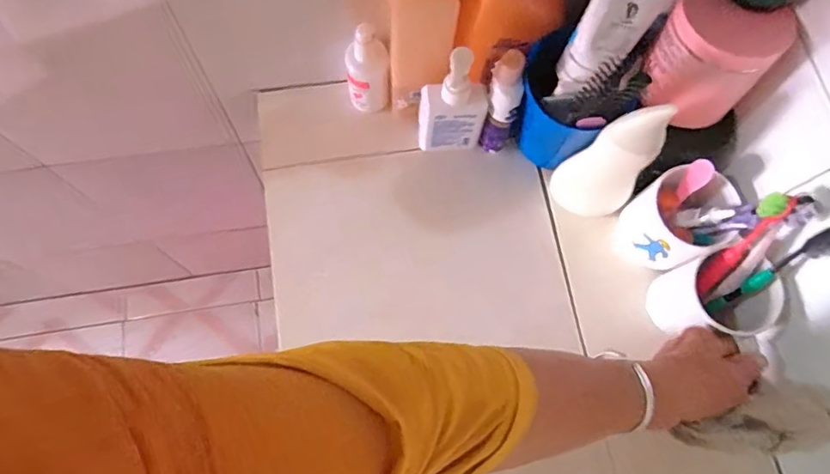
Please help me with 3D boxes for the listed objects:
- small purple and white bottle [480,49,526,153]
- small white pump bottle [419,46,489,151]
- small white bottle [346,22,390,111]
[{"bbox_3d":[0.085,-0.129,0.534,0.028,0.132,0.030,8,71,0],"label":"small purple and white bottle"},{"bbox_3d":[0.037,-0.129,0.537,0.065,0.141,0.033,-3,72,-4],"label":"small white pump bottle"},{"bbox_3d":[-0.050,-0.173,0.574,0.044,0.118,0.034,-16,73,-8],"label":"small white bottle"}]

